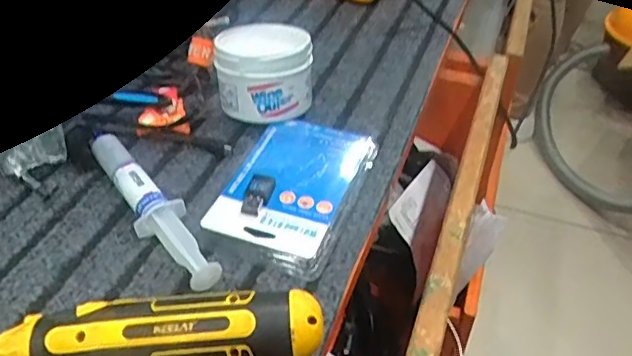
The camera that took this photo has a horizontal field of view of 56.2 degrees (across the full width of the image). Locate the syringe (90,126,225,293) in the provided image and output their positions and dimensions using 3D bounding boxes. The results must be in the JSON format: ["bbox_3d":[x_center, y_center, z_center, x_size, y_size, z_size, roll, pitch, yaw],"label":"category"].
[{"bbox_3d":[-0.109,0.018,0.391,0.030,0.021,0.159,-22,46,-26],"label":"syringe"}]

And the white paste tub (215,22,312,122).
[{"bbox_3d":[-0.037,-0.081,0.468,0.062,0.068,0.062,1,40,-1],"label":"white paste tub"}]

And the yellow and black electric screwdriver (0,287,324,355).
[{"bbox_3d":[-0.109,0.081,0.303,0.219,0.044,0.033,0,40,-2],"label":"yellow and black electric screwdriver"}]

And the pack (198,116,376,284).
[{"bbox_3d":[-0.015,0.004,0.412,0.084,0.019,0.134,15,42,15],"label":"pack"}]

